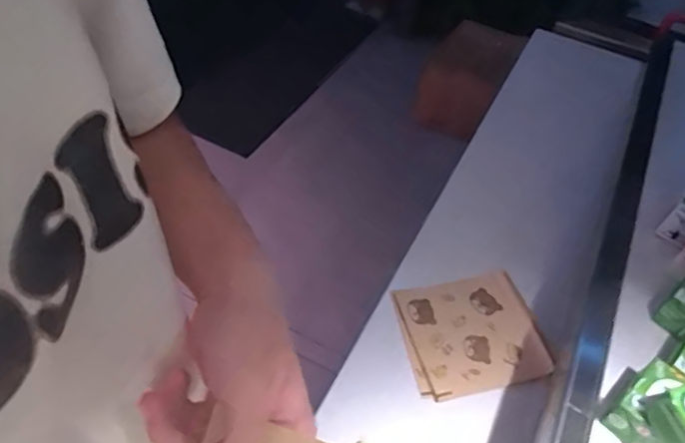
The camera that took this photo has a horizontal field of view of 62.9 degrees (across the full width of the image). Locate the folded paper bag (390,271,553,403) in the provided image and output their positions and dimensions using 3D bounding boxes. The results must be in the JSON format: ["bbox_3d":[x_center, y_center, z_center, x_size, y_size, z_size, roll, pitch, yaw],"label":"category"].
[{"bbox_3d":[0.150,0.131,0.656,0.158,0.018,0.145,-7,50,-12],"label":"folded paper bag"}]

